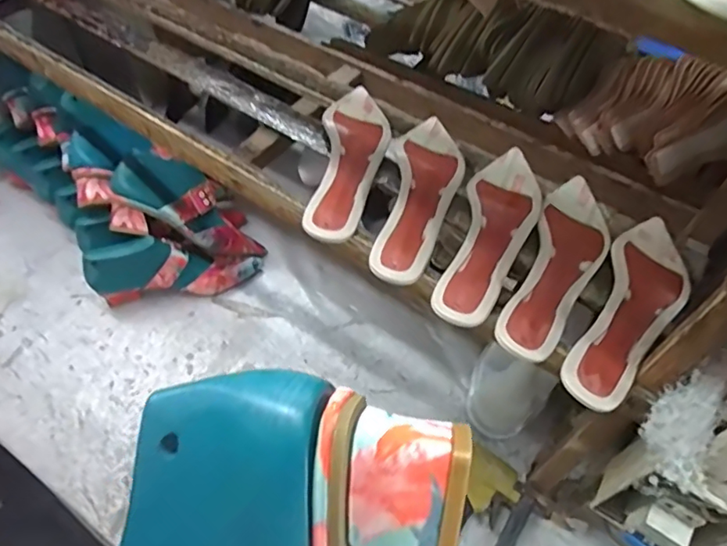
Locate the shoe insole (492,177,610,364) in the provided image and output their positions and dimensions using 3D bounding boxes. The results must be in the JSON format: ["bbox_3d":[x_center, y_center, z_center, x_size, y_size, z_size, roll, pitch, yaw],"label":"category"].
[{"bbox_3d":[0.196,-0.013,0.536,0.068,0.015,0.243,26,58,14],"label":"shoe insole"}]

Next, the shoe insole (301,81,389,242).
[{"bbox_3d":[-0.013,-0.132,0.594,0.071,0.016,0.238,6,56,1],"label":"shoe insole"}]

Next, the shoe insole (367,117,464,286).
[{"bbox_3d":[0.060,-0.089,0.571,0.072,0.021,0.235,13,56,5],"label":"shoe insole"}]

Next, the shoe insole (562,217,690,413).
[{"bbox_3d":[0.258,0.027,0.509,0.071,0.020,0.237,29,59,15],"label":"shoe insole"}]

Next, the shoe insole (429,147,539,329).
[{"bbox_3d":[0.131,-0.049,0.548,0.068,0.022,0.238,21,57,11],"label":"shoe insole"}]

